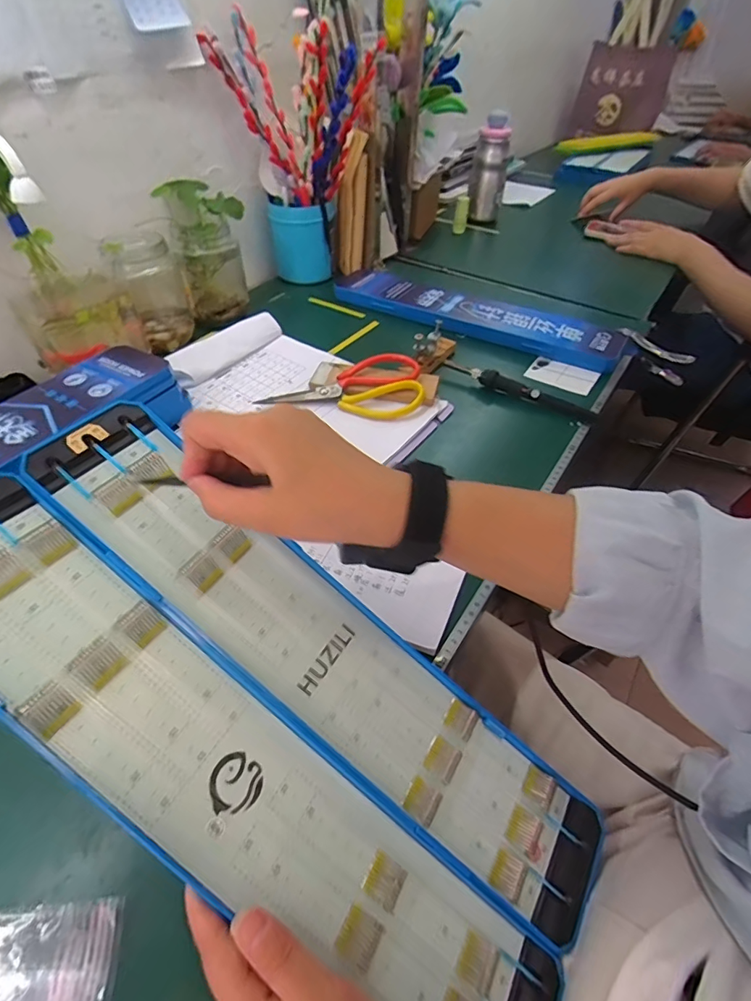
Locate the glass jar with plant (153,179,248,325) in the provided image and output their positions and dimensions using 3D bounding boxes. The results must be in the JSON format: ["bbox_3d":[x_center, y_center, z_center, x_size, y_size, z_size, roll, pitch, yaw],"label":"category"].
[{"bbox_3d":[-0.243,-0.366,0.703,0.108,0.162,0.098,-19,49,-18],"label":"glass jar with plant"}]

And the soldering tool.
[{"bbox_3d":[0.179,-0.138,0.596,0.199,0.021,0.017,29,52,25],"label":"soldering tool"}]

